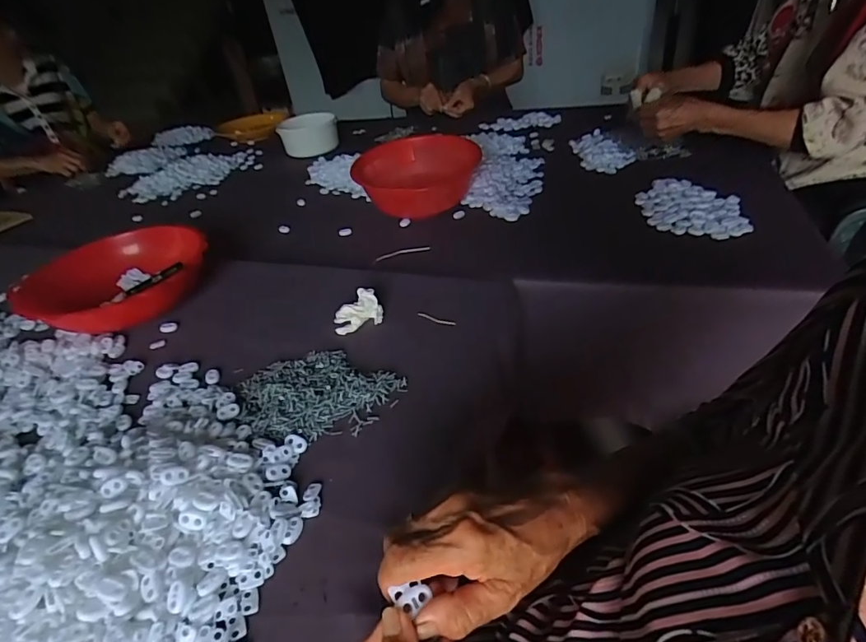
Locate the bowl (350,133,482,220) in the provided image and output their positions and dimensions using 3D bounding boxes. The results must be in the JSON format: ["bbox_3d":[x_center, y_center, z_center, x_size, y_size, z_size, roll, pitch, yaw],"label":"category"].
[{"bbox_3d":[-0.024,-0.265,0.904,0.214,0.111,0.214,-4,35,3],"label":"bowl"}]

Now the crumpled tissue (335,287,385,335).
[{"bbox_3d":[-0.096,-0.015,0.612,0.061,0.042,0.028,-16,36,-13],"label":"crumpled tissue"}]

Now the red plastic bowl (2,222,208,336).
[{"bbox_3d":[-0.430,-0.051,0.688,0.201,0.085,0.192,-4,35,3],"label":"red plastic bowl"}]

